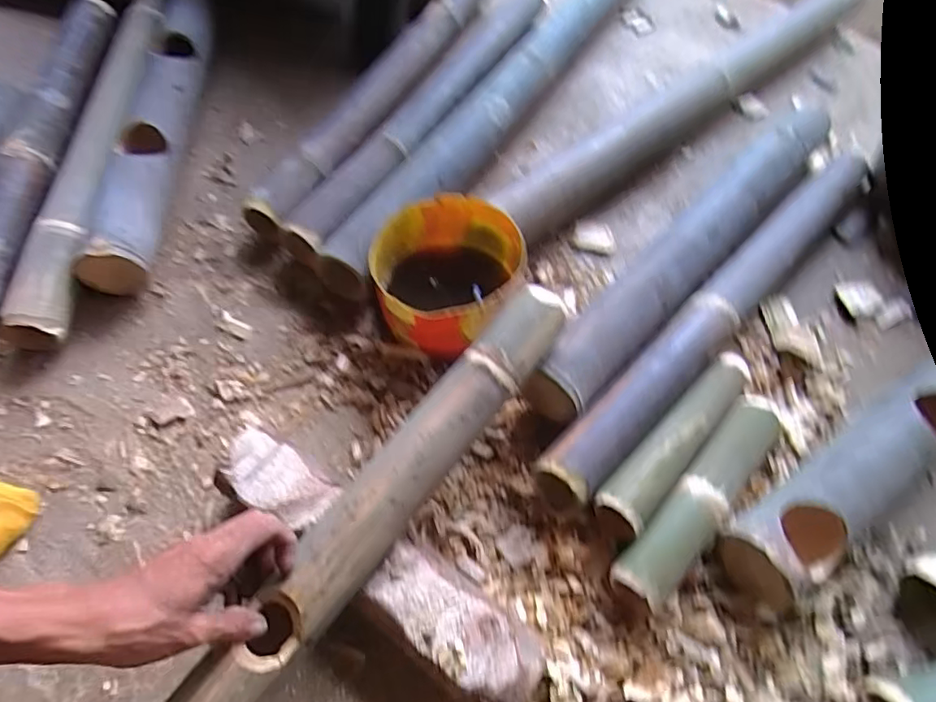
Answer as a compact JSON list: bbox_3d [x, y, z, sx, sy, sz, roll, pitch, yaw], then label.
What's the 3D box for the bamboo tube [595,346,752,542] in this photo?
[{"bbox_3d":[0.196,0.078,0.515,0.043,0.042,0.228,39,64,19],"label":"bamboo tube"}]

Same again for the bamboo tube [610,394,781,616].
[{"bbox_3d":[0.209,0.125,0.491,0.044,0.036,0.233,40,64,19],"label":"bamboo tube"}]

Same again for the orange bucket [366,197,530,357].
[{"bbox_3d":[-0.021,-0.070,0.575,0.141,0.096,0.155,1,58,-2],"label":"orange bucket"}]

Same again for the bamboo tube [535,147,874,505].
[{"bbox_3d":[0.278,-0.051,0.601,0.057,0.060,0.583,41,65,20],"label":"bamboo tube"}]

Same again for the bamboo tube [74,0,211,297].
[{"bbox_3d":[-0.409,-0.326,0.754,0.083,0.070,0.577,-4,58,-5],"label":"bamboo tube"}]

